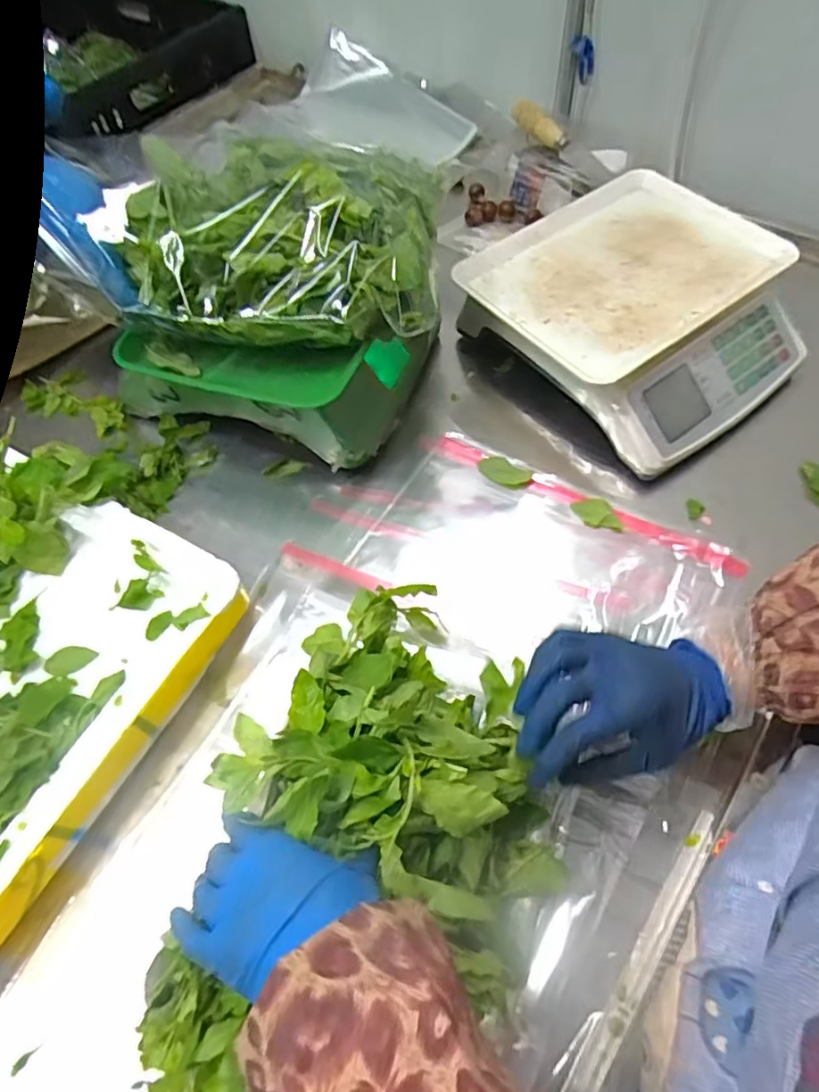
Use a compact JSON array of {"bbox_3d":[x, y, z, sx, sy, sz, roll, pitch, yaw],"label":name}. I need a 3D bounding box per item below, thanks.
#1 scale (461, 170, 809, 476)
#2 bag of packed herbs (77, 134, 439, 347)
[{"bbox_3d":[0.232,-0.242,0.652,0.287,0.091,0.298,-40,65,-17],"label":"scale"},{"bbox_3d":[-0.108,-0.279,0.543,0.255,0.099,0.222,-1,60,4],"label":"bag of packed herbs"}]

